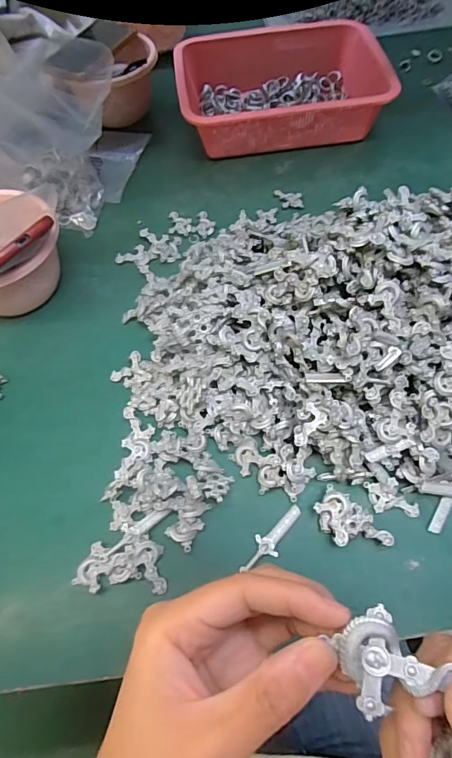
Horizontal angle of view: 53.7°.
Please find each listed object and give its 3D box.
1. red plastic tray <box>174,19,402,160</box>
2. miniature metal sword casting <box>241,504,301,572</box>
[{"bbox_3d":[0.082,-0.442,0.686,0.305,0.077,0.201,-7,59,-1],"label":"red plastic tray"},{"bbox_3d":[0.041,0.141,0.395,0.022,0.004,0.072,35,67,21],"label":"miniature metal sword casting"}]

